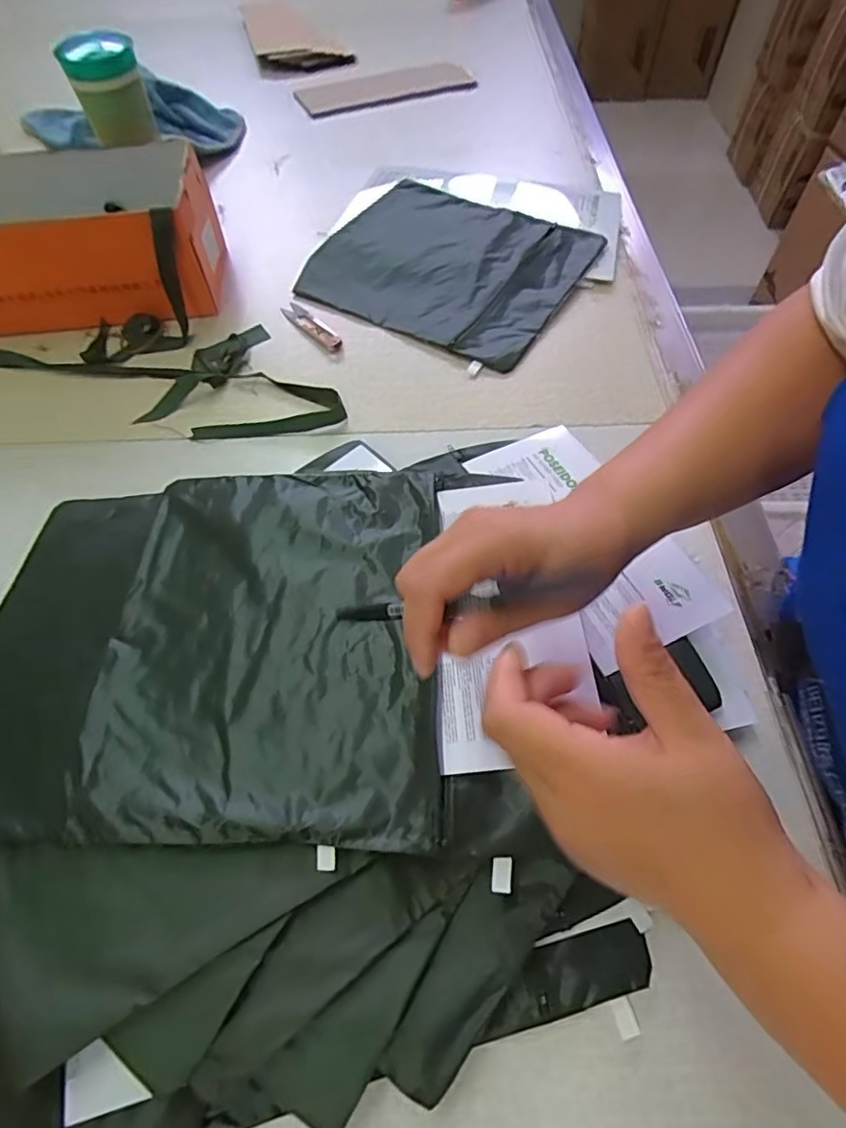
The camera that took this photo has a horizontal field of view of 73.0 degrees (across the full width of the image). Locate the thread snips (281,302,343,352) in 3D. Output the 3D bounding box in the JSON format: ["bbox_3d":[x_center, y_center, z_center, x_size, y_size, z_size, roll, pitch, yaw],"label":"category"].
[{"bbox_3d":[-0.117,-0.247,0.591,0.023,0.010,0.082,-38,66,-21],"label":"thread snips"}]

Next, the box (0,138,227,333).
[{"bbox_3d":[-0.354,-0.327,0.573,0.279,0.107,0.151,-8,59,-5],"label":"box"}]

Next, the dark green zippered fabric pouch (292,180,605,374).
[{"bbox_3d":[0.029,-0.342,0.650,0.278,0.010,0.255,27,63,15],"label":"dark green zippered fabric pouch"}]

